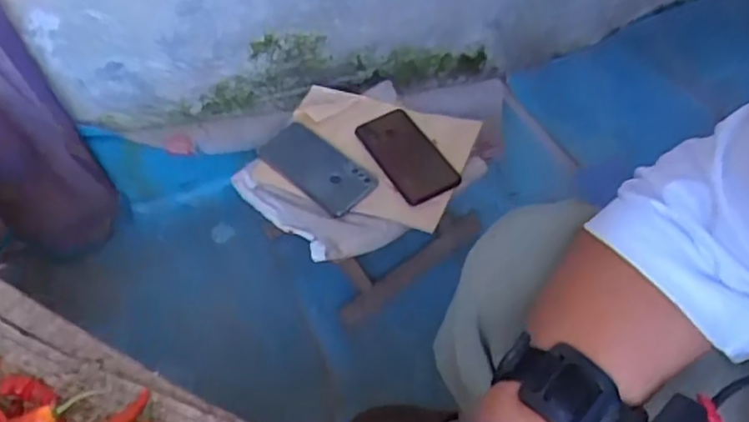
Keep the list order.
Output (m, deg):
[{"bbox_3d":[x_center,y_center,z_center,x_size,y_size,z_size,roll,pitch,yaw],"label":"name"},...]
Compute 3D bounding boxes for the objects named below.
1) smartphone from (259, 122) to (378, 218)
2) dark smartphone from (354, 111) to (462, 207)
[{"bbox_3d":[-0.075,-0.058,0.834,0.077,0.015,0.161,-41,63,-21],"label":"smartphone"},{"bbox_3d":[0.041,-0.076,0.848,0.081,0.016,0.170,-25,52,-16],"label":"dark smartphone"}]

